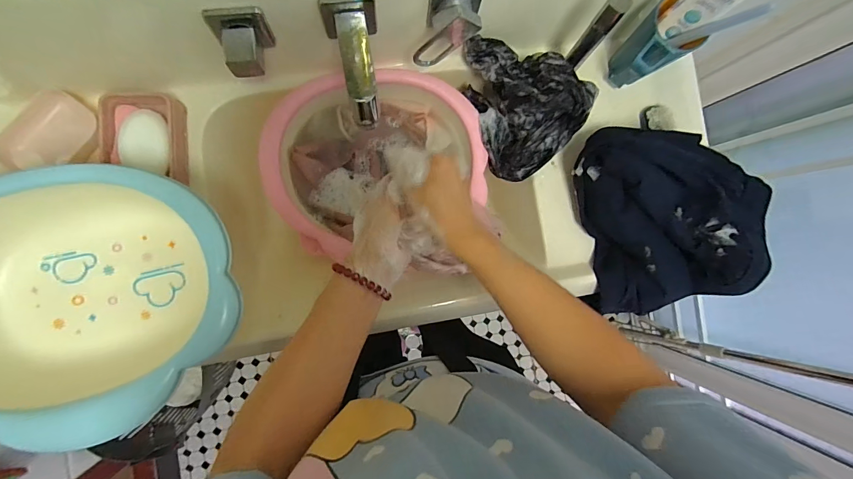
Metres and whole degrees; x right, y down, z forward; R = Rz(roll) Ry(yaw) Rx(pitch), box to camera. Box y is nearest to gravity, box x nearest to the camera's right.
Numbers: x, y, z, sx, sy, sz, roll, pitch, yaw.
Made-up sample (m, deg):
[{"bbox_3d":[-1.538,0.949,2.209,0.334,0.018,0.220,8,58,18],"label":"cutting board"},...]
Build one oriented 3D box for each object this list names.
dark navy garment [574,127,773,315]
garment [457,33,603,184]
[{"bbox_3d":[0.331,-0.034,0.515,0.224,0.105,0.254,-13,90,-6],"label":"dark navy garment"},{"bbox_3d":[0.126,-0.190,0.506,0.121,0.088,0.184,-32,92,-6],"label":"garment"}]

